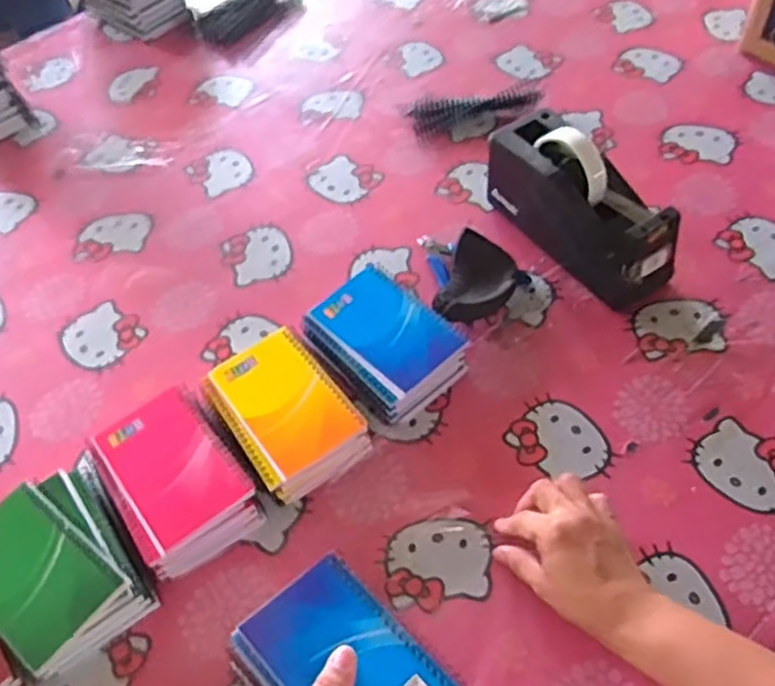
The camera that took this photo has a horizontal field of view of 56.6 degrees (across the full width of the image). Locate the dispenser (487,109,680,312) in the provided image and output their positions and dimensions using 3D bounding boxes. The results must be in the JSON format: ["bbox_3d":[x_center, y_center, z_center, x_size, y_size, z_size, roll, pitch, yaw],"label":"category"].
[{"bbox_3d":[0.188,-0.138,0.704,0.078,0.116,0.201,-31,57,-17],"label":"dispenser"}]

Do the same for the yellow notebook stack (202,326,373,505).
[{"bbox_3d":[-0.086,0.065,0.622,0.092,0.045,0.144,-32,57,-17],"label":"yellow notebook stack"}]

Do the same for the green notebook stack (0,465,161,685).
[{"bbox_3d":[-0.253,0.175,0.555,0.112,0.043,0.140,-36,59,-20],"label":"green notebook stack"}]

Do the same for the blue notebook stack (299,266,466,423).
[{"bbox_3d":[0.000,-0.003,0.665,0.100,0.047,0.132,-37,59,-20],"label":"blue notebook stack"}]

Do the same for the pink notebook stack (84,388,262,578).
[{"bbox_3d":[-0.173,0.113,0.593,0.094,0.047,0.137,-32,57,-17],"label":"pink notebook stack"}]

